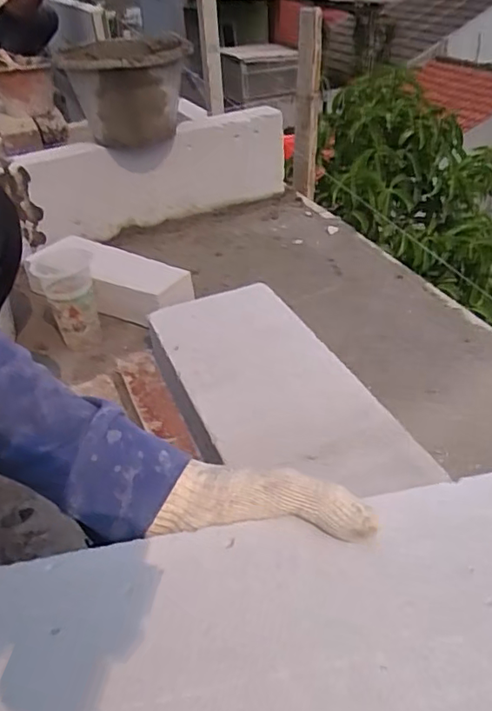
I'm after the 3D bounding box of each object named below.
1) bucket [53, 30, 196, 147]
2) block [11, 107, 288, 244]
[{"bbox_3d":[-0.220,-0.505,1.083,0.220,0.175,0.237,-3,37,2],"label":"bucket"},{"bbox_3d":[-0.180,-0.389,1.215,0.568,0.183,0.080,-21,40,-21],"label":"block"}]

